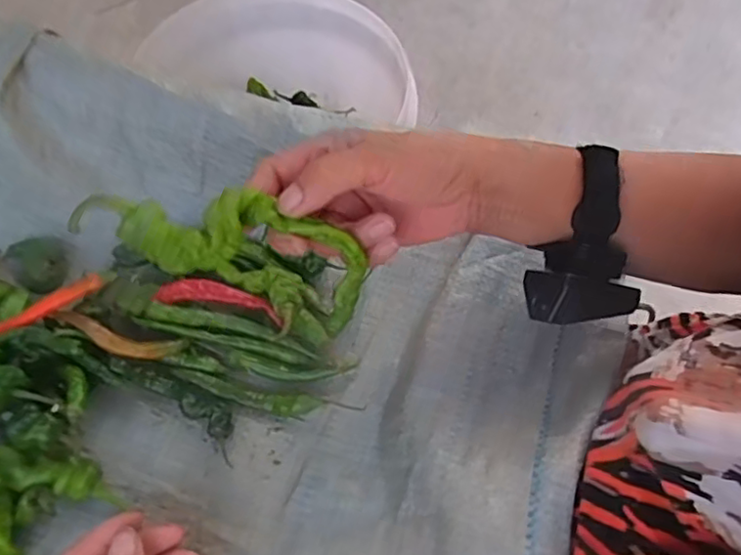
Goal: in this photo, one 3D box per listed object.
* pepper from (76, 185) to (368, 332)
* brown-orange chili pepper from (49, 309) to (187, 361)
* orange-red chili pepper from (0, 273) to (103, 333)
[{"bbox_3d":[-0.072,-0.015,0.323,0.148,0.046,0.040,14,55,-21],"label":"pepper"},{"bbox_3d":[-0.167,0.040,0.415,0.086,0.018,0.022,19,57,-11],"label":"brown-orange chili pepper"},{"bbox_3d":[-0.221,0.019,0.402,0.094,0.016,0.020,-25,62,-17],"label":"orange-red chili pepper"}]

